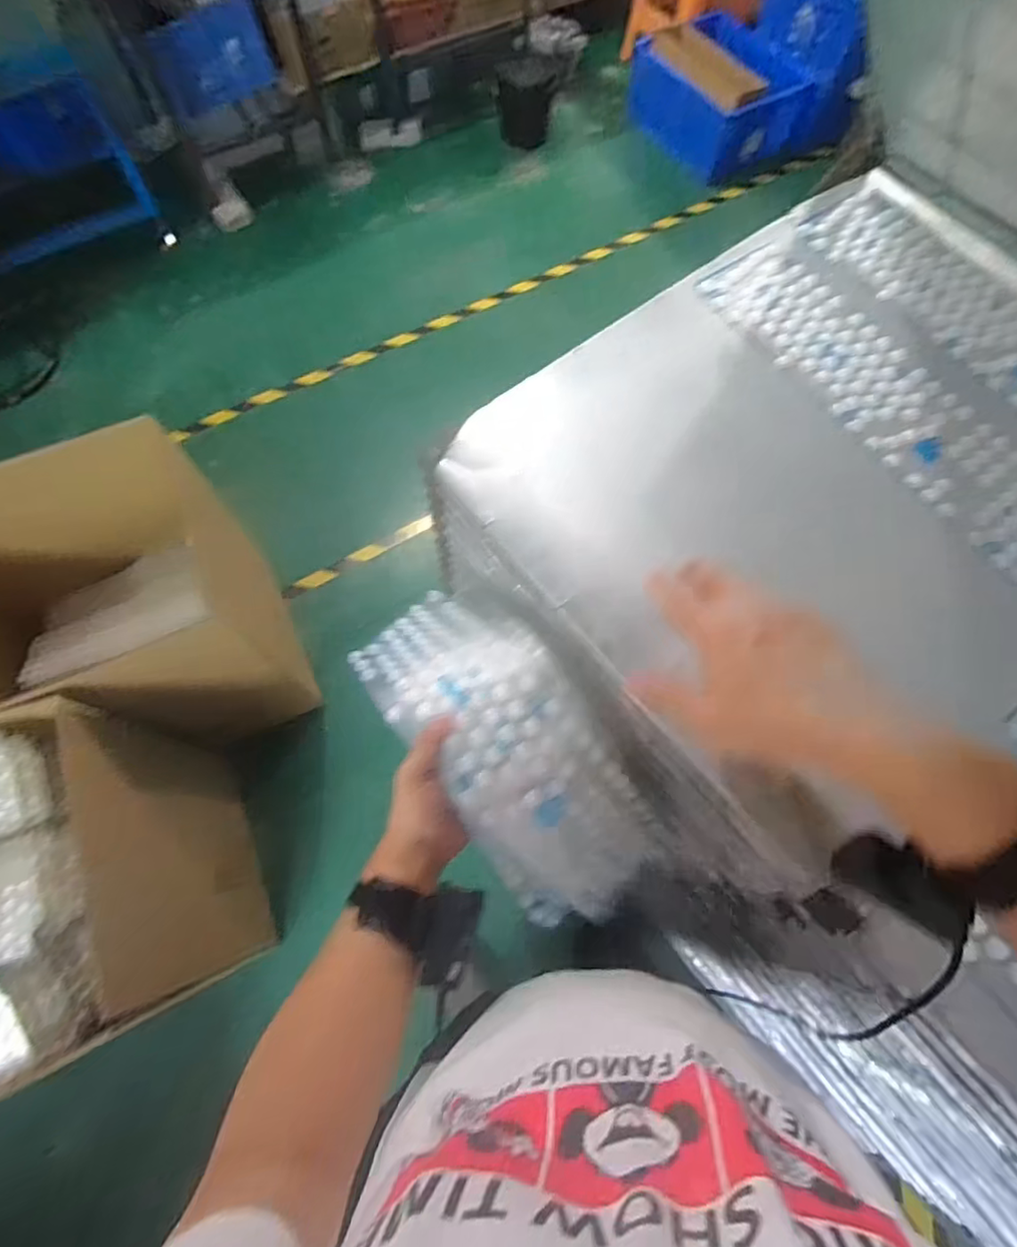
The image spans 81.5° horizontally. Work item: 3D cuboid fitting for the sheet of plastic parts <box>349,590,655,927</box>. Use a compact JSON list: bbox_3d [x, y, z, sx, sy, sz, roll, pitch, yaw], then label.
[{"bbox_3d":[0.004,0.114,0.530,0.137,0.129,0.323,-34,84,-12],"label":"sheet of plastic parts"}]

